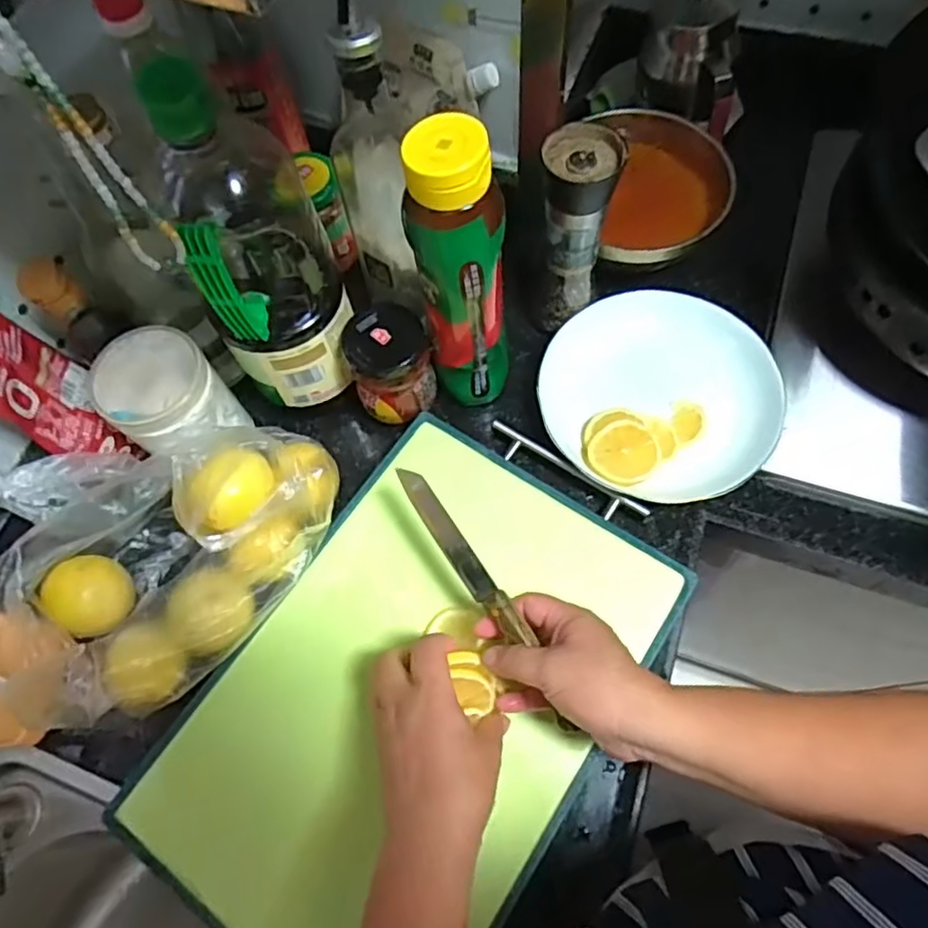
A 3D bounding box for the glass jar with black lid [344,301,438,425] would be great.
[{"bbox_3d":[-0.058,-0.077,0.538,0.066,0.102,0.061,-1,66,3],"label":"glass jar with black lid"}]

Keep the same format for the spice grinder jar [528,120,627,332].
[{"bbox_3d":[0.088,-0.183,0.532,0.056,0.175,0.063,9,67,7],"label":"spice grinder jar"}]

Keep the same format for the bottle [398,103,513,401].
[{"bbox_3d":[0.000,-0.128,0.480,0.063,0.243,0.065,-9,66,-1],"label":"bottle"}]

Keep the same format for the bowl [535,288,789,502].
[{"bbox_3d":[0.165,-0.064,0.550,0.192,0.042,0.185,-1,66,3],"label":"bowl"}]

